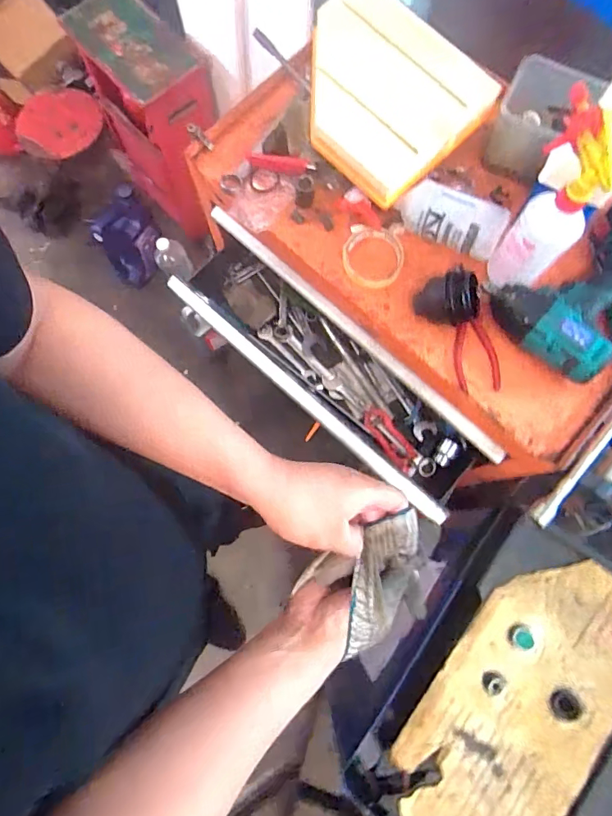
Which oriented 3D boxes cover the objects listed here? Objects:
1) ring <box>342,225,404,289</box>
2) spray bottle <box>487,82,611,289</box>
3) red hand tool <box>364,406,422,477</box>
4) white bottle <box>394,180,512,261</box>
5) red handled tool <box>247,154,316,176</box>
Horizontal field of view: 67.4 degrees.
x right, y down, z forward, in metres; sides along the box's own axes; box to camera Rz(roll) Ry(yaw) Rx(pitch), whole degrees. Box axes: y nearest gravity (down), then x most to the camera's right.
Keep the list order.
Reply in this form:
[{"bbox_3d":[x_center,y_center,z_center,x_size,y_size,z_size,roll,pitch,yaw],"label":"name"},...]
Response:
[{"bbox_3d":[0.095,-0.215,0.658,0.086,0.017,0.087,0,77,-1],"label":"ring"},{"bbox_3d":[0.272,-0.223,0.539,0.069,0.240,0.103,-35,80,-9],"label":"spray bottle"},{"bbox_3d":[0.155,0.059,0.828,0.046,0.014,0.136,-36,80,-9],"label":"red hand tool"},{"bbox_3d":[0.196,-0.258,0.625,0.141,0.069,0.049,30,36,16],"label":"white bottle"},{"bbox_3d":[-0.036,-0.362,0.681,0.101,0.017,0.019,11,77,2],"label":"red handled tool"}]

